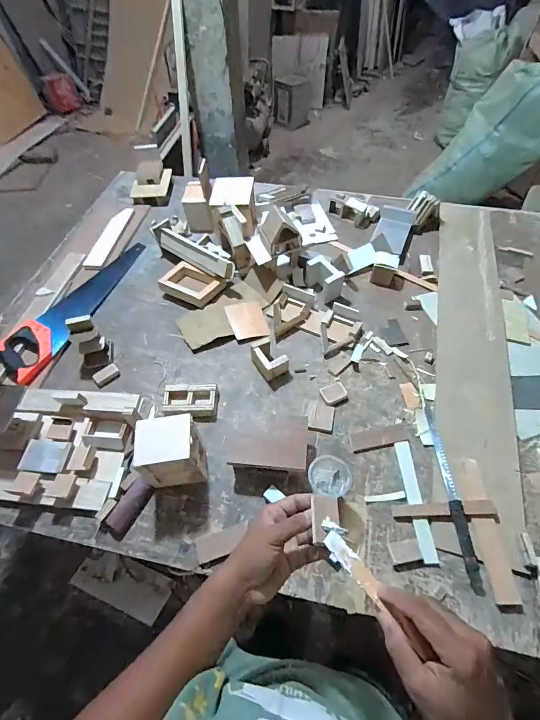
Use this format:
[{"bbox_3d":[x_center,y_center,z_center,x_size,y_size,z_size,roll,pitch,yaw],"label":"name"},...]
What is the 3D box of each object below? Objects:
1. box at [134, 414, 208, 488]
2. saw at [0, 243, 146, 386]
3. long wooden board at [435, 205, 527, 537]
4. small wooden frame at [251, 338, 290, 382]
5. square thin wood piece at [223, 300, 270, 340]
[{"bbox_3d":[-0.180,0.170,0.647,0.109,0.138,0.084,-7,55,-4],"label":"box"},{"bbox_3d":[-0.508,-0.163,0.943,0.121,0.033,0.526,19,57,13],"label":"saw"},{"bbox_3d":[0.511,-0.106,0.895,0.161,0.026,0.965,12,55,9],"label":"long wooden board"},{"bbox_3d":[-0.003,-0.005,0.813,0.063,0.053,0.086,-31,60,-20],"label":"small wooden frame"},{"bbox_3d":[-0.058,-0.103,0.910,0.093,0.007,0.123,-10,53,-11],"label":"square thin wood piece"}]

